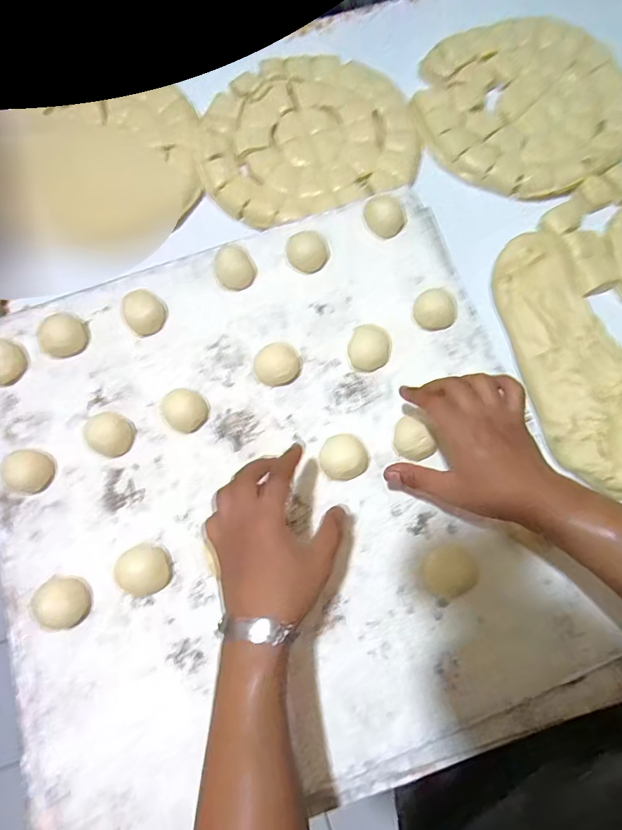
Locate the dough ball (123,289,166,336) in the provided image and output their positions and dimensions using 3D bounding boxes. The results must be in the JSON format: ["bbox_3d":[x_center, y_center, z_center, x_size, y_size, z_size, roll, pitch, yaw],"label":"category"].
[{"bbox_3d":[-0.189,-0.117,0.521,0.044,0.028,0.045,0,76,0],"label":"dough ball"}]

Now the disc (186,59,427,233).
[{"bbox_3d":[-0.012,-0.408,0.668,0.306,0.024,0.261,-19,77,-5],"label":"disc"}]

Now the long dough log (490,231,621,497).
[{"bbox_3d":[0.335,-0.071,0.582,0.139,0.037,0.351,-15,77,-4],"label":"long dough log"}]

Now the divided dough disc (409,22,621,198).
[{"bbox_3d":[0.313,-0.456,0.672,0.301,0.029,0.294,0,76,0],"label":"divided dough disc"}]

